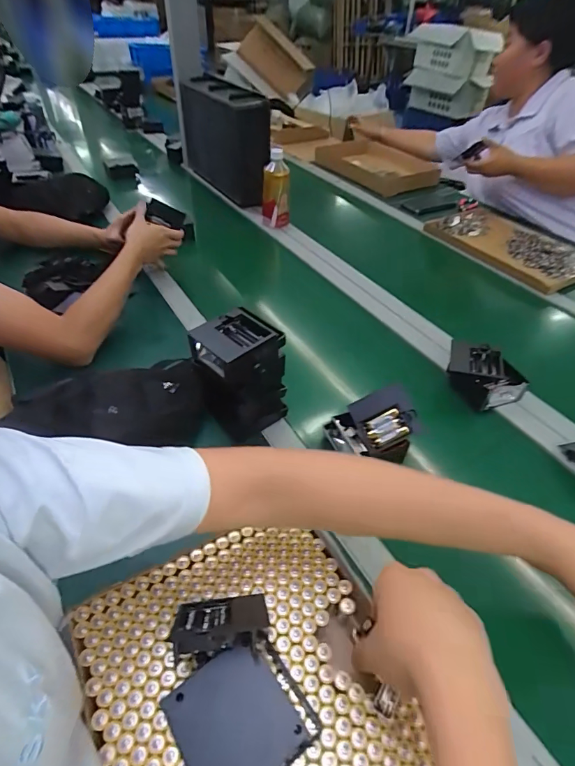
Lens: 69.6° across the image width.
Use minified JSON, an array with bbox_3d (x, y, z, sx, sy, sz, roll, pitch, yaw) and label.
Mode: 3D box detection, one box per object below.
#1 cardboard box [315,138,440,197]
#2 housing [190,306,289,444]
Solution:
[{"bbox_3d":[0.331,-0.814,1.541,0.241,0.069,0.481,-25,50,-25],"label":"cardboard box"},{"bbox_3d":[-0.069,-0.008,0.572,0.101,0.150,0.101,34,52,28],"label":"housing"}]

